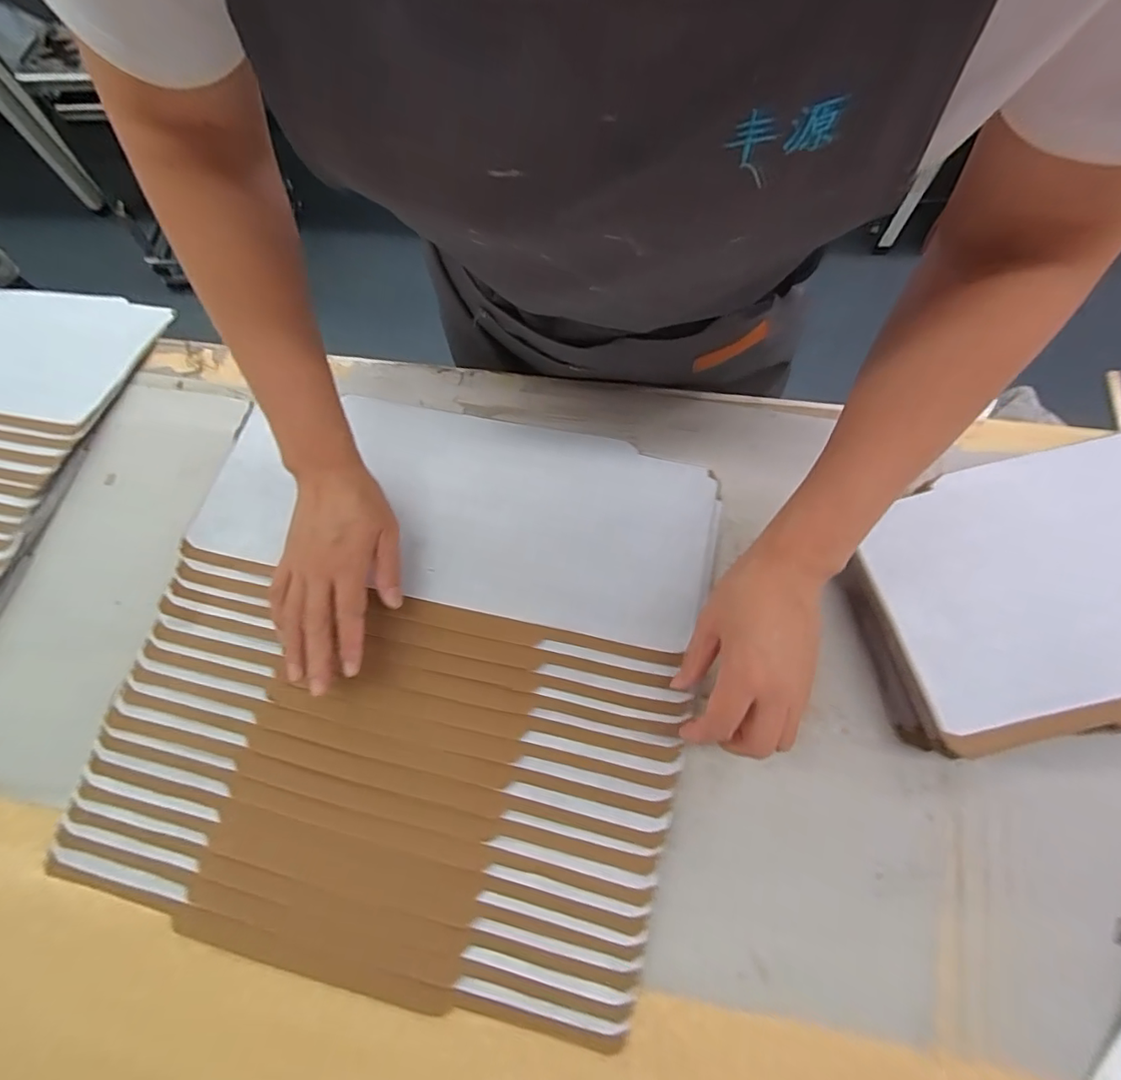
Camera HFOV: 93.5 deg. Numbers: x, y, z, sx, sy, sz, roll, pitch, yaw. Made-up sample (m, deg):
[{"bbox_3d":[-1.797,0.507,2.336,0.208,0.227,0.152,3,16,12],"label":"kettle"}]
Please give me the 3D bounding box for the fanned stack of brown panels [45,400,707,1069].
[{"bbox_3d":[-0.116,0.086,0.413,0.418,0.026,0.422,12,72,7],"label":"fanned stack of brown panels"}]

